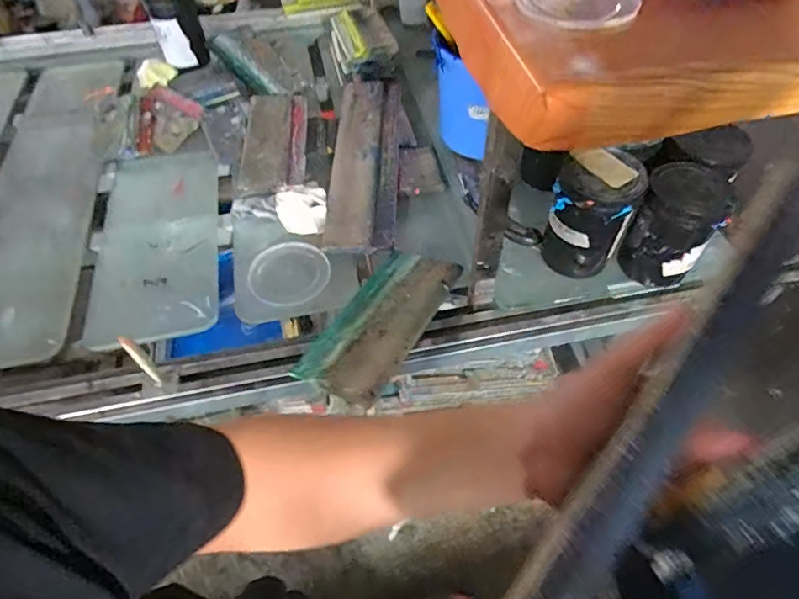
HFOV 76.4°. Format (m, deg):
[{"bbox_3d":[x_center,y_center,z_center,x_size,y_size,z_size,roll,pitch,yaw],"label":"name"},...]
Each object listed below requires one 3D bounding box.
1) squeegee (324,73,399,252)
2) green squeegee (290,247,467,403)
[{"bbox_3d":[-0.066,-0.292,1.002,0.121,0.031,0.506,-2,51,2],"label":"squeegee"},{"bbox_3d":[-0.024,0.025,0.739,0.127,0.025,0.291,16,43,24],"label":"green squeegee"}]

